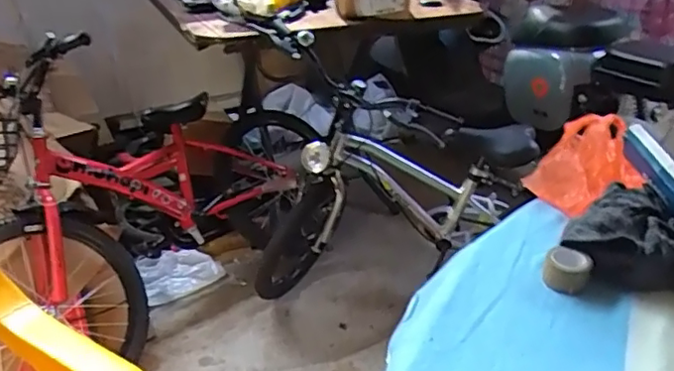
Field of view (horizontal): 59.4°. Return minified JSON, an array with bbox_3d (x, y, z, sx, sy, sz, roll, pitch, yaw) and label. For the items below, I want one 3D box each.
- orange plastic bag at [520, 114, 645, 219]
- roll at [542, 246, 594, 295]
[{"bbox_3d":[0.276,-0.024,0.646,0.104,0.054,0.147,21,37,34],"label":"orange plastic bag"},{"bbox_3d":[0.200,0.073,0.515,0.036,0.024,0.036,14,34,25],"label":"roll"}]

